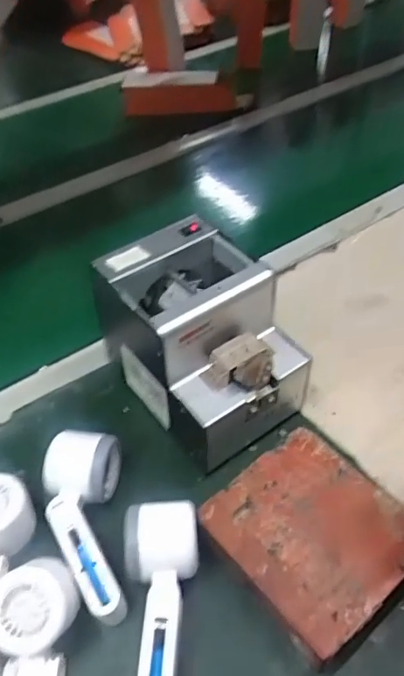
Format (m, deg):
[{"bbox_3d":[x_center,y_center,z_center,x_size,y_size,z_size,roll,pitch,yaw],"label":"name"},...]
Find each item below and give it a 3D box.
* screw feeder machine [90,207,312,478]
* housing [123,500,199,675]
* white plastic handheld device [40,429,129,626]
[{"bbox_3d":[-0.001,0.002,0.546,0.130,0.153,0.176,-28,51,-22],"label":"screw feeder machine"},{"bbox_3d":[-0.029,0.209,0.419,0.057,0.050,0.167,-3,46,0],"label":"housing"},{"bbox_3d":[-0.099,0.155,0.471,0.062,0.046,0.157,-7,46,-3],"label":"white plastic handheld device"}]

